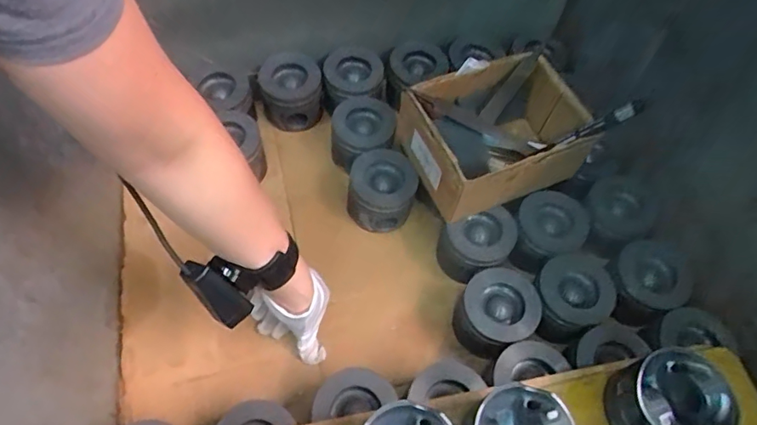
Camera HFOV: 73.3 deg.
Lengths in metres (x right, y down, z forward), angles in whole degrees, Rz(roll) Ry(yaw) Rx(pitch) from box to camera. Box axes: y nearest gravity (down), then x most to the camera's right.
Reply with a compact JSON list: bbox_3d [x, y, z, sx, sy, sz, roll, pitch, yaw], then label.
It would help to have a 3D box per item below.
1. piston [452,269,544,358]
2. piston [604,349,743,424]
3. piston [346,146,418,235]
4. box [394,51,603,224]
[{"bbox_3d":[0.138,0.124,0.614,0.085,0.074,0.087,2,59,-3],"label":"piston"},{"bbox_3d":[0.275,0.184,0.485,0.091,0.067,0.086,2,59,-3],"label":"piston"},{"bbox_3d":[0.004,-0.027,0.697,0.088,0.076,0.093,2,59,-3],"label":"piston"},{"bbox_3d":[0.145,-0.102,0.652,0.212,0.102,0.160,-21,62,-16],"label":"box"}]

